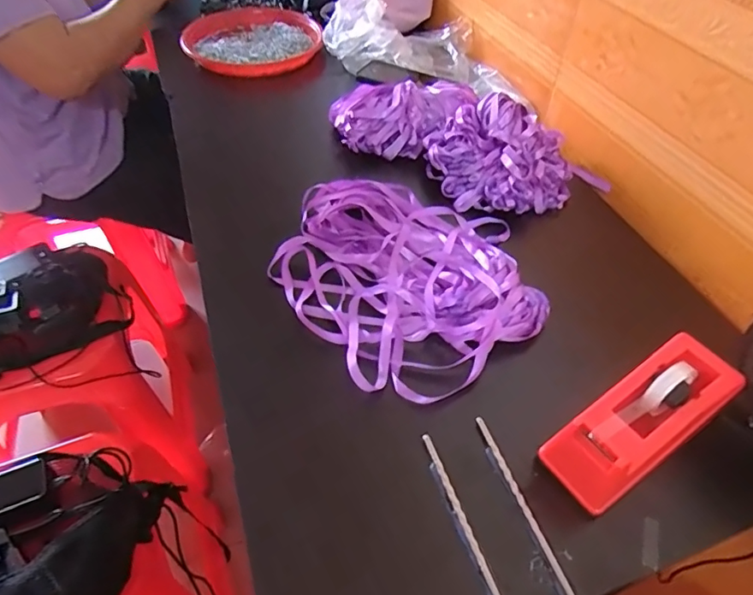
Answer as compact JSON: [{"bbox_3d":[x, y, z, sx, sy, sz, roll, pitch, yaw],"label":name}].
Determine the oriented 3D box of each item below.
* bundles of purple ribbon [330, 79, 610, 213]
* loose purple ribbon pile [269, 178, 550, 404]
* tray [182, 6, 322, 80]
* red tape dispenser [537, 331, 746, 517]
[{"bbox_3d":[0.110,-0.219,0.669,0.343,0.059,0.177,35,55,26],"label":"bundles of purple ribbon"},{"bbox_3d":[0.021,-0.037,0.546,0.231,0.033,0.291,-28,54,-25],"label":"loose purple ribbon pile"},{"bbox_3d":[-0.219,-0.463,0.927,0.231,0.041,0.208,-6,48,-7],"label":"tray"},{"bbox_3d":[0.205,0.096,0.404,0.157,0.072,0.061,-25,53,-23],"label":"red tape dispenser"}]

